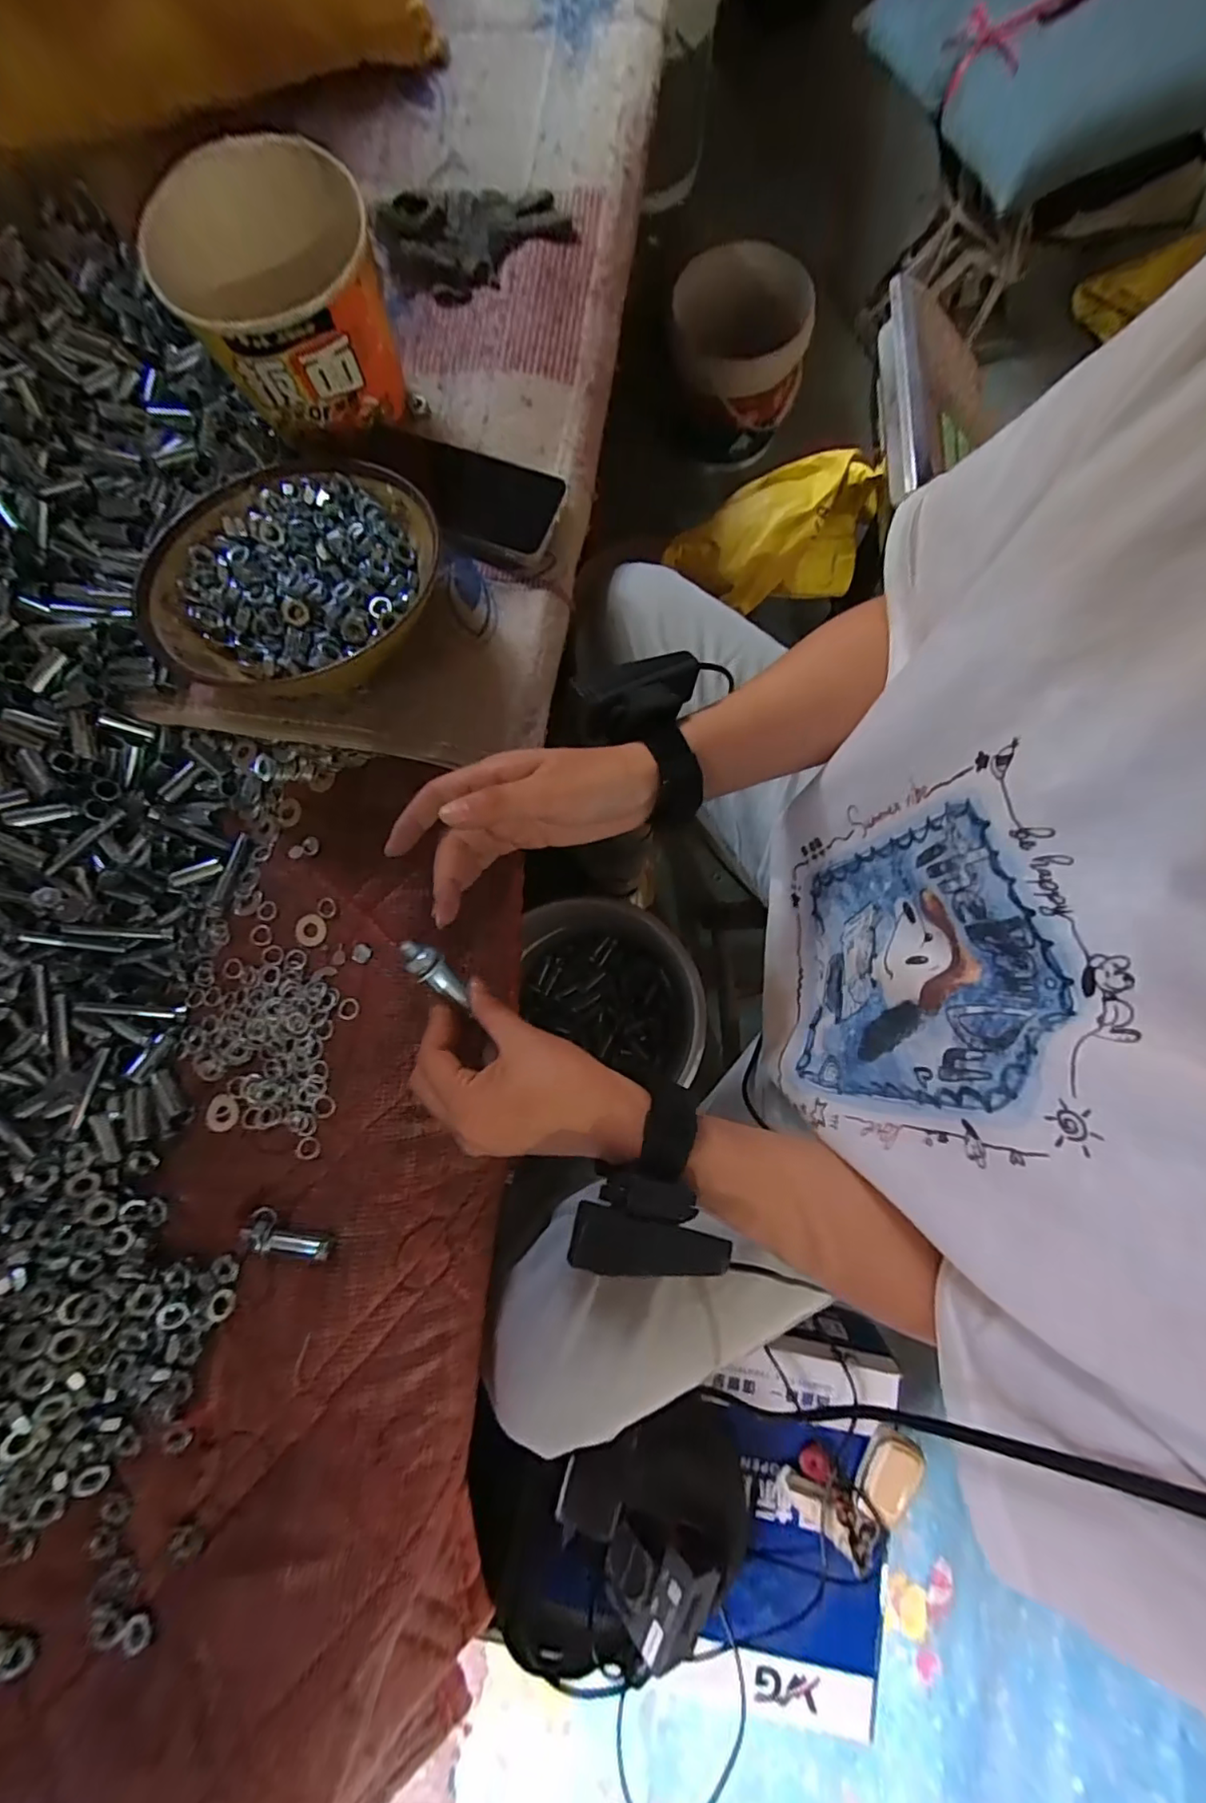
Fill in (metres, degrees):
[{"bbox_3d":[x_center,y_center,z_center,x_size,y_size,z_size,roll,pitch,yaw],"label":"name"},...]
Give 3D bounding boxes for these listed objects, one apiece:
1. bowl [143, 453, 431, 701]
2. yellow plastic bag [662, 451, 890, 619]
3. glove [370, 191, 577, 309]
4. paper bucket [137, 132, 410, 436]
[{"bbox_3d":[-0.204,-0.215,0.404,0.190,0.055,0.172,-34,80,-2],"label":"bowl"},{"bbox_3d":[0.198,-0.428,0.687,0.243,0.118,0.111,-15,80,1],"label":"yellow plastic bag"},{"bbox_3d":[-0.111,-0.578,0.502,0.160,0.025,0.106,-21,80,0],"label":"glove"},{"bbox_3d":[-0.223,-0.413,0.418,0.136,0.110,0.128,-1,81,4],"label":"paper bucket"}]

